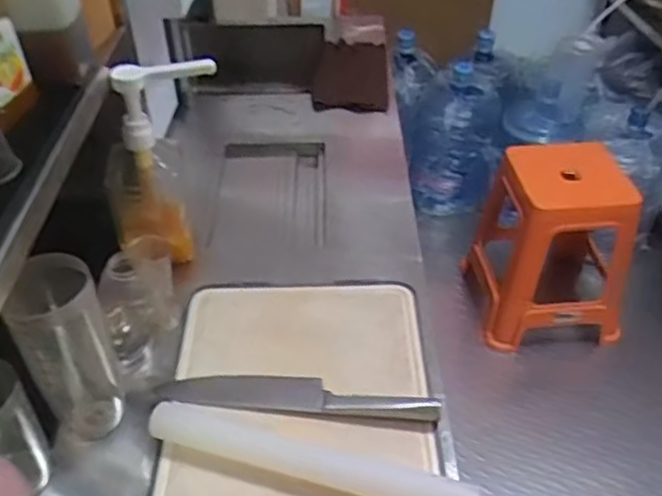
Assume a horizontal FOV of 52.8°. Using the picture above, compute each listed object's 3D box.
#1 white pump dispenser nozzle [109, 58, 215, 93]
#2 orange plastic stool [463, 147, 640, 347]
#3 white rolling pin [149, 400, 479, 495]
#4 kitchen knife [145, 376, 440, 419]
[{"bbox_3d":[-0.210,-0.222,0.837,0.127,0.029,0.030,-8,42,-10],"label":"white pump dispenser nozzle"},{"bbox_3d":[0.595,-0.014,1.808,0.342,0.470,0.348,0,41,-1],"label":"orange plastic stool"},{"bbox_3d":[-0.026,0.211,0.689,0.349,0.039,0.047,13,43,13],"label":"white rolling pin"},{"bbox_3d":[-0.040,0.162,0.760,0.317,0.030,0.047,5,42,4],"label":"kitchen knife"}]

